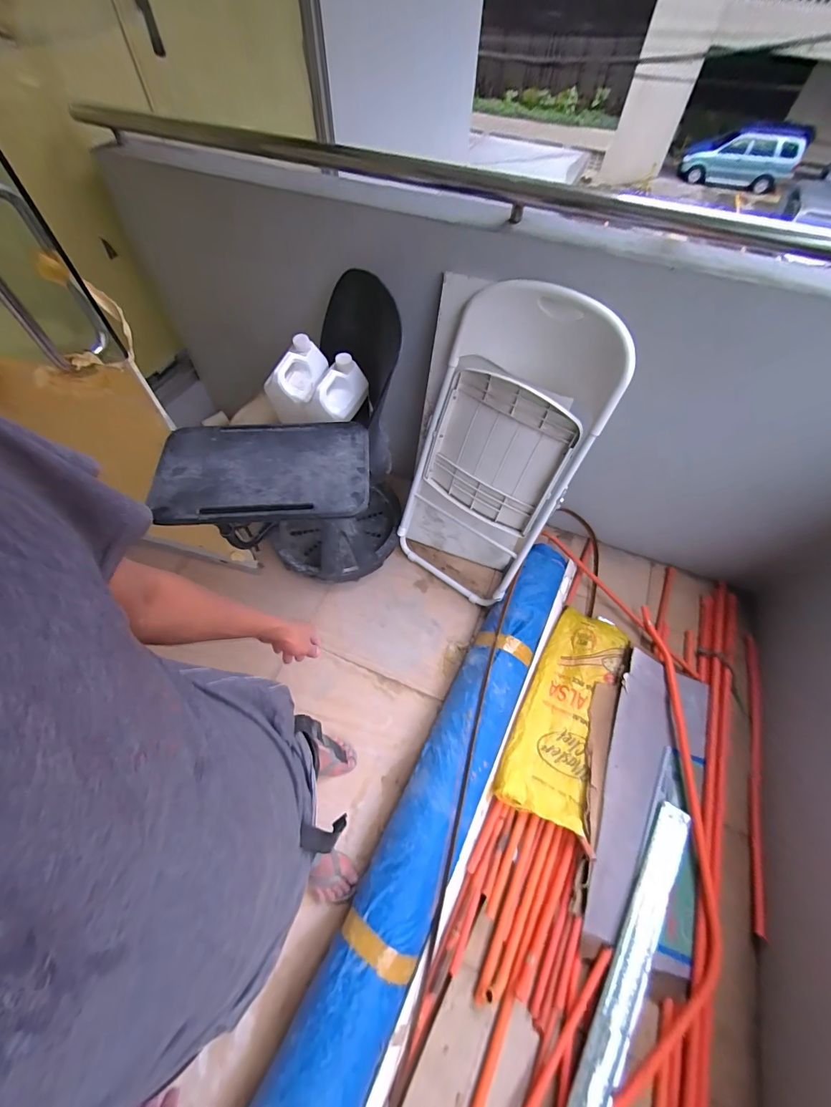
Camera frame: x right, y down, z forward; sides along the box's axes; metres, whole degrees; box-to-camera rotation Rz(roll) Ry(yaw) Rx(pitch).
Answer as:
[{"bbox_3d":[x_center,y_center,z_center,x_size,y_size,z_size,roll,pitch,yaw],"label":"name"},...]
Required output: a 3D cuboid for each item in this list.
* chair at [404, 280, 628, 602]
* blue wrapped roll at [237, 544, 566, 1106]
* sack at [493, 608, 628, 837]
[{"bbox_3d":[0.240,-0.276,1.277,0.487,0.963,0.159,32,40,18],"label":"chair"},{"bbox_3d":[-0.061,0.892,0.992,0.247,0.132,2.358,26,62,13],"label":"blue wrapped roll"},{"bbox_3d":[0.467,0.472,1.257,0.247,0.070,0.645,23,61,12],"label":"sack"}]

